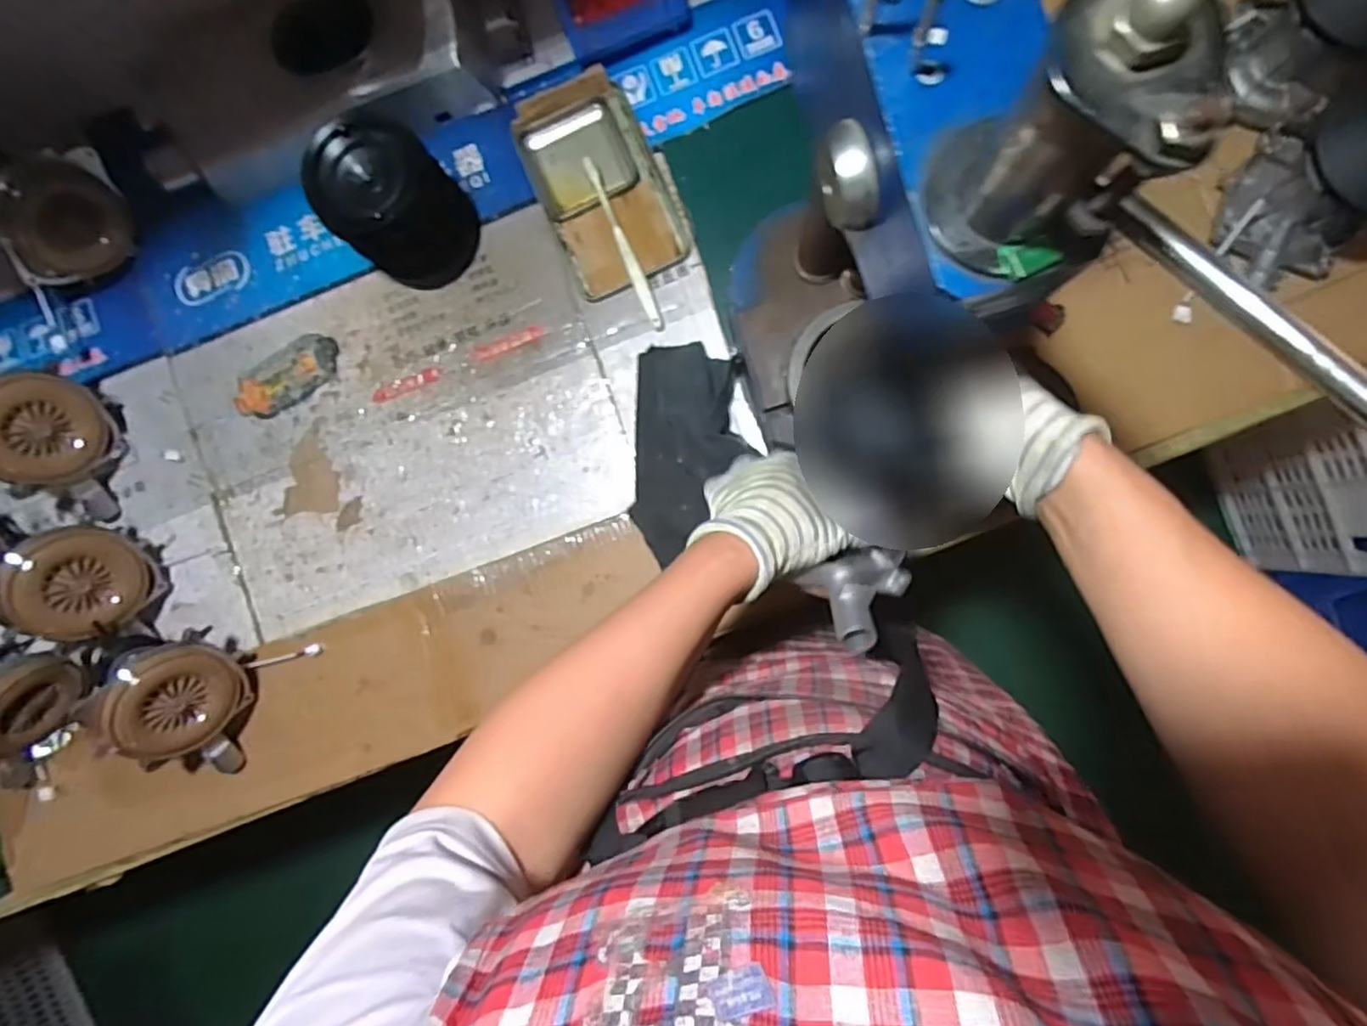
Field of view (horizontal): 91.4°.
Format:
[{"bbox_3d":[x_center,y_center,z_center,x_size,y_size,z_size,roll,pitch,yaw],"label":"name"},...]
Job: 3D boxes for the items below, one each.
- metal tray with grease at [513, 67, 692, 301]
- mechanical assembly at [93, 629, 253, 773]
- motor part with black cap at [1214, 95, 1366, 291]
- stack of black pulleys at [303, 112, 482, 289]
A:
[{"bbox_3d":[-0.077,-0.320,0.647,0.121,0.024,0.196,-23,88,4],"label":"metal tray with grease"},{"bbox_3d":[-0.462,0.179,0.614,0.068,0.115,0.130,13,90,4],"label":"mechanical assembly"},{"bbox_3d":[0.526,-0.262,0.540,0.120,0.130,0.113,-43,87,3],"label":"motor part with black cap"},{"bbox_3d":[-0.251,-0.274,0.604,0.089,0.144,0.107,43,93,4],"label":"stack of black pulleys"}]

